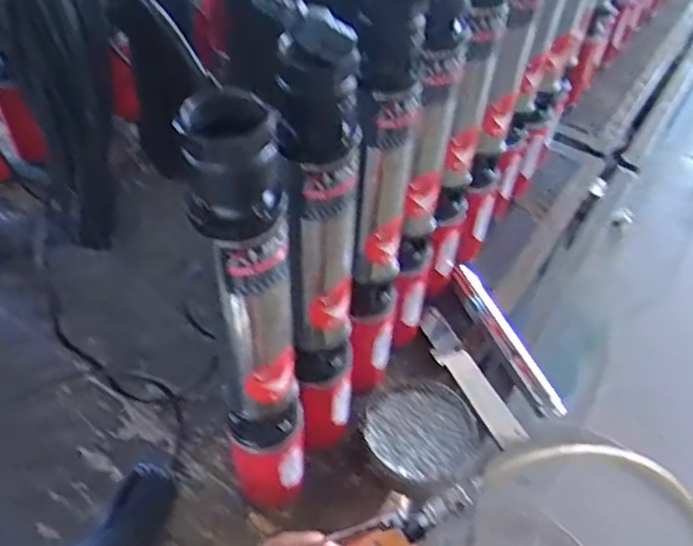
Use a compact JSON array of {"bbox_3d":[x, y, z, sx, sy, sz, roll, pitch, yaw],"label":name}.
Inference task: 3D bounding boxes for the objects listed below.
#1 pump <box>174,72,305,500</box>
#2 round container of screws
[{"bbox_3d":[-0.072,0.068,0.512,0.065,0.464,0.068,-2,50,-6],"label":"pump"},{"bbox_3d":[0.097,0.202,0.772,0.136,0.026,0.136,2,50,-2],"label":"round container of screws"}]

